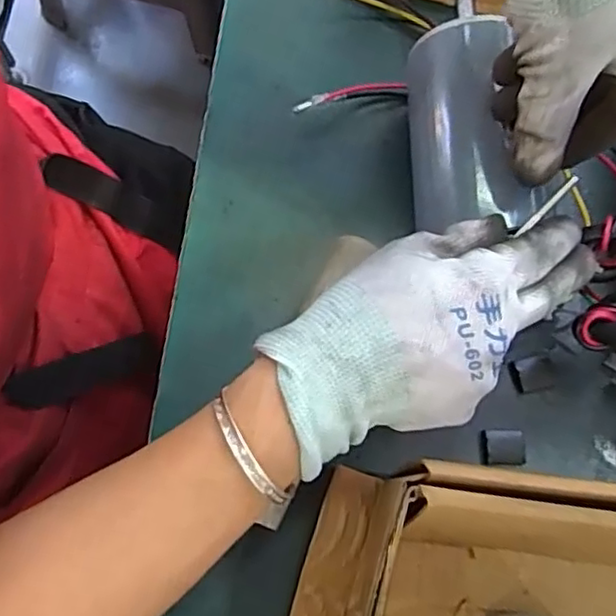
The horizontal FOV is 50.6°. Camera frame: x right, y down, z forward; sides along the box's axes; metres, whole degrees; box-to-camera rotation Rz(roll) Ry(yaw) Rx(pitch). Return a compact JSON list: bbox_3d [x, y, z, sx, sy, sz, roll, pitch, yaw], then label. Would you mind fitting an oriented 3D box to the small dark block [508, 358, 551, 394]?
[{"bbox_3d":[0.130,0.039,0.379,0.024,0.006,0.019,-12,76,-7],"label":"small dark block"}]

